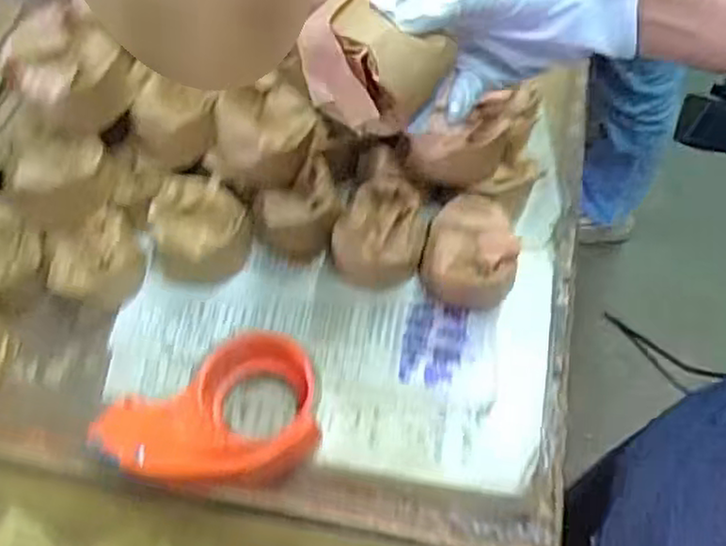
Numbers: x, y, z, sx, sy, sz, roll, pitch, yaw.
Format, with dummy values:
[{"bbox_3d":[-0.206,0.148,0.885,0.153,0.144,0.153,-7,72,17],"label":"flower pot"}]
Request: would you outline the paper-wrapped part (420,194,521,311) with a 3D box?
[{"bbox_3d":[0.085,-0.014,0.548,0.069,0.056,0.079,15,63,10],"label":"paper-wrapped part"}]

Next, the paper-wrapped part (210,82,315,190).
[{"bbox_3d":[-0.080,-0.109,0.548,0.087,0.058,0.062,-11,62,-4],"label":"paper-wrapped part"}]

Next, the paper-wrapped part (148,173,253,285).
[{"bbox_3d":[-0.133,-0.037,0.564,0.078,0.058,0.080,-1,61,1],"label":"paper-wrapped part"}]

